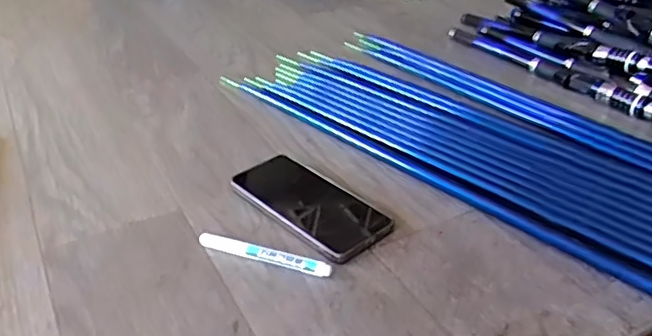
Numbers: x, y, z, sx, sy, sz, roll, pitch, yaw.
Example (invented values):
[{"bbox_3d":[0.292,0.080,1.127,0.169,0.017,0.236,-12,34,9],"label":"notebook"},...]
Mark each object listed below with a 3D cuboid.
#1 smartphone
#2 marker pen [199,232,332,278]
[{"bbox_3d":[-0.017,0.031,0.570,0.083,0.016,0.164,-29,42,-35],"label":"smartphone"},{"bbox_3d":[-0.054,0.073,0.504,0.120,0.012,0.012,11,35,18],"label":"marker pen"}]

